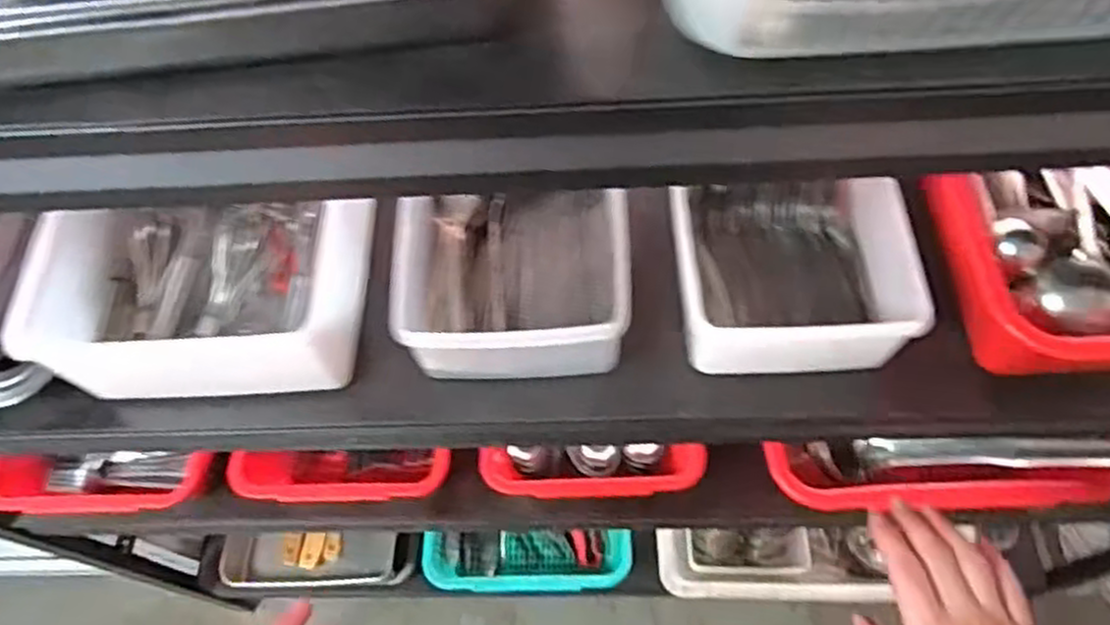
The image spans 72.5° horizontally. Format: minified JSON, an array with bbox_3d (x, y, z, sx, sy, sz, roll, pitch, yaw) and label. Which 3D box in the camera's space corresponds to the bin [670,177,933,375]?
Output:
[{"bbox_3d":[0.180,-0.040,0.594,0.167,0.076,0.168,-4,61,1],"label":"bin"}]

